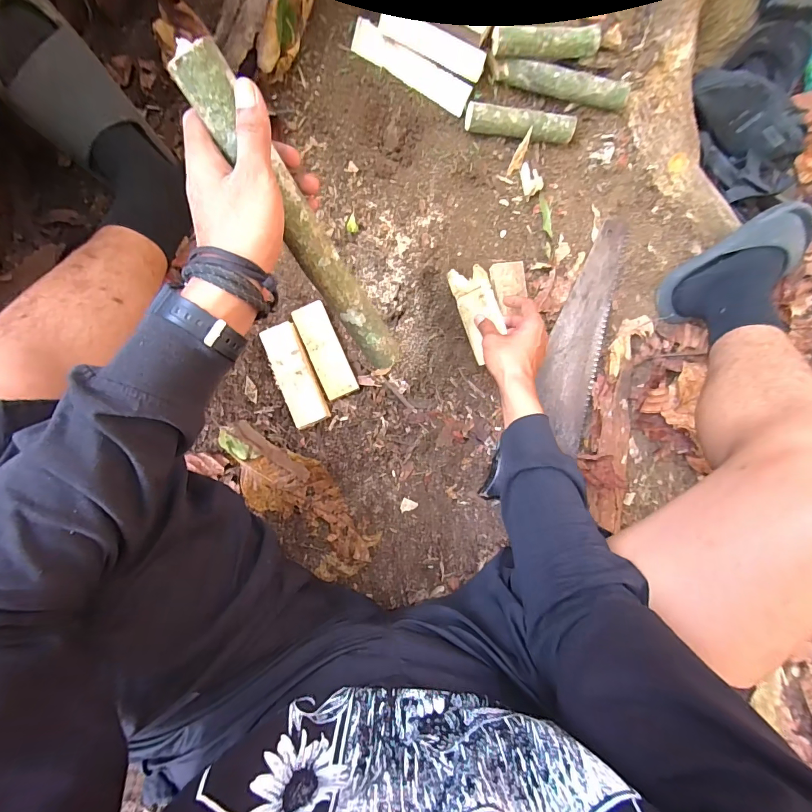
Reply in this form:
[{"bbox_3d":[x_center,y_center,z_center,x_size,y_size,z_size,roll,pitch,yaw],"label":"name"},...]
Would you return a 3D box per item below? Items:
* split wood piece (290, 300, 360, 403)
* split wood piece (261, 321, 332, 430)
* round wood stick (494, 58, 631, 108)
[{"bbox_3d":[-0.126,-0.087,0.609,0.050,0.010,0.151,-24,84,-5],"label":"split wood piece"},{"bbox_3d":[-0.169,-0.046,0.599,0.057,0.025,0.154,-23,84,-5],"label":"split wood piece"},{"bbox_3d":[0.240,-0.497,0.605,0.205,0.032,0.027,8,83,-1],"label":"round wood stick"}]

